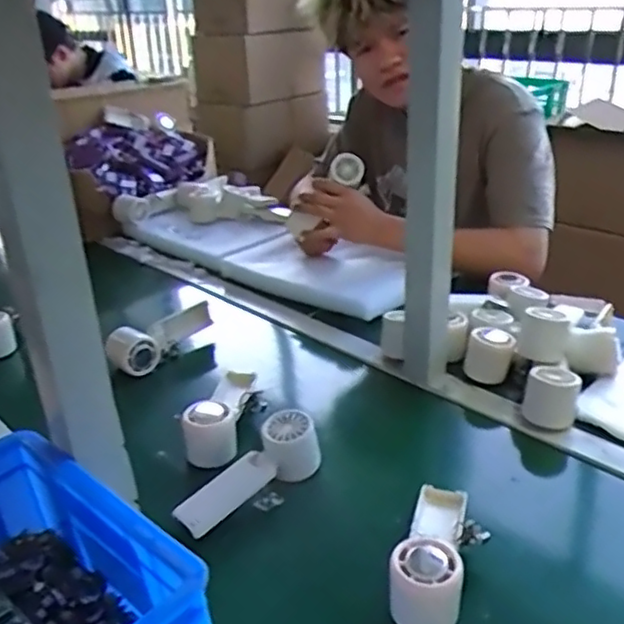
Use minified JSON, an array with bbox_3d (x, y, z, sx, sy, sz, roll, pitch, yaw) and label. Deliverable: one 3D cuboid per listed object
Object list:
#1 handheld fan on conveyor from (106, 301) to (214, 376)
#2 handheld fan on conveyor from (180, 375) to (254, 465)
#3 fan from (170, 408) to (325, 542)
[{"bbox_3d":[-0.215,0.040,0.947,0.151,0.060,0.052,-21,30,-35],"label":"handheld fan on conveyor"},{"bbox_3d":[-0.107,0.112,0.781,0.059,0.056,0.149,0,25,5],"label":"handheld fan on conveyor"},{"bbox_3d":[-0.064,0.167,0.679,0.157,0.057,0.052,-34,37,-21],"label":"fan"}]

